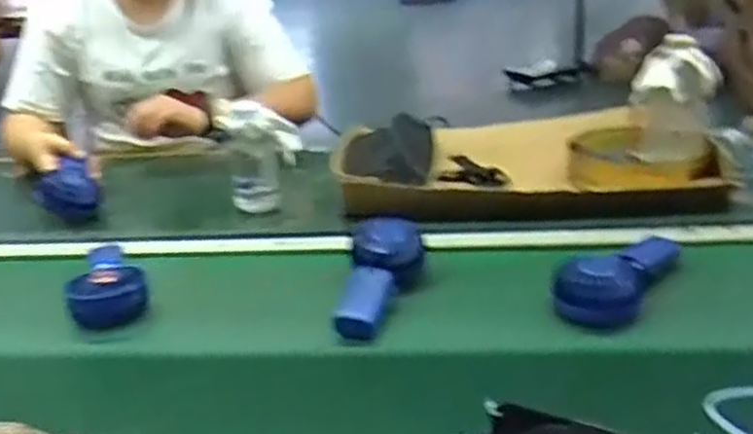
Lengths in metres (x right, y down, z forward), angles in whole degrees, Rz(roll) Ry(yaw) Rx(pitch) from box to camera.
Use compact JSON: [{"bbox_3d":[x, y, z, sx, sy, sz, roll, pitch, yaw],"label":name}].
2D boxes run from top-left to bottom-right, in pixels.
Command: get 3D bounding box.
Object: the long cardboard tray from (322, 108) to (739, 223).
[{"bbox_3d":[0.199,-0.071,1.075,0.519,0.069,0.280,4,23,18],"label":"long cardboard tray"}]

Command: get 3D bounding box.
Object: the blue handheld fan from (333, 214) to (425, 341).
[{"bbox_3d":[0.006,0.059,0.841,0.079,0.046,0.173,-2,26,10],"label":"blue handheld fan"}]

